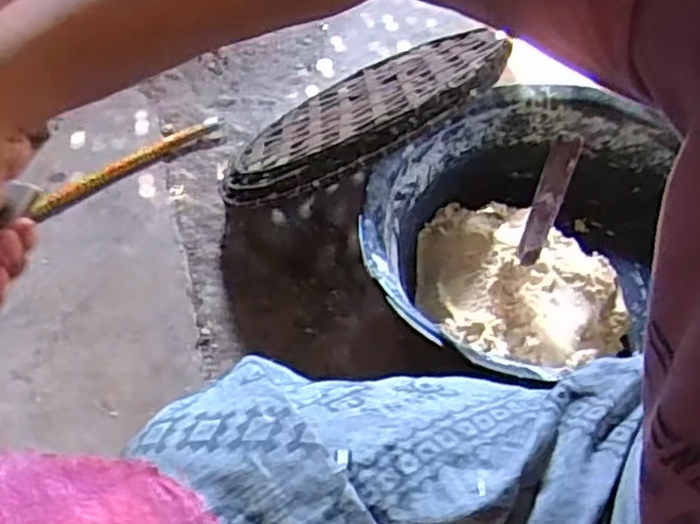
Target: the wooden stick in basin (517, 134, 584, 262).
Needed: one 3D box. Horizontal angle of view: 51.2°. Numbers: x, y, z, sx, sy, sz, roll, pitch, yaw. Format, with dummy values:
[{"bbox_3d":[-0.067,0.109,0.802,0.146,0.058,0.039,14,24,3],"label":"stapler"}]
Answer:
[{"bbox_3d":[0.197,-0.060,0.721,0.029,0.137,0.007,6,27,-11],"label":"wooden stick in basin"}]

